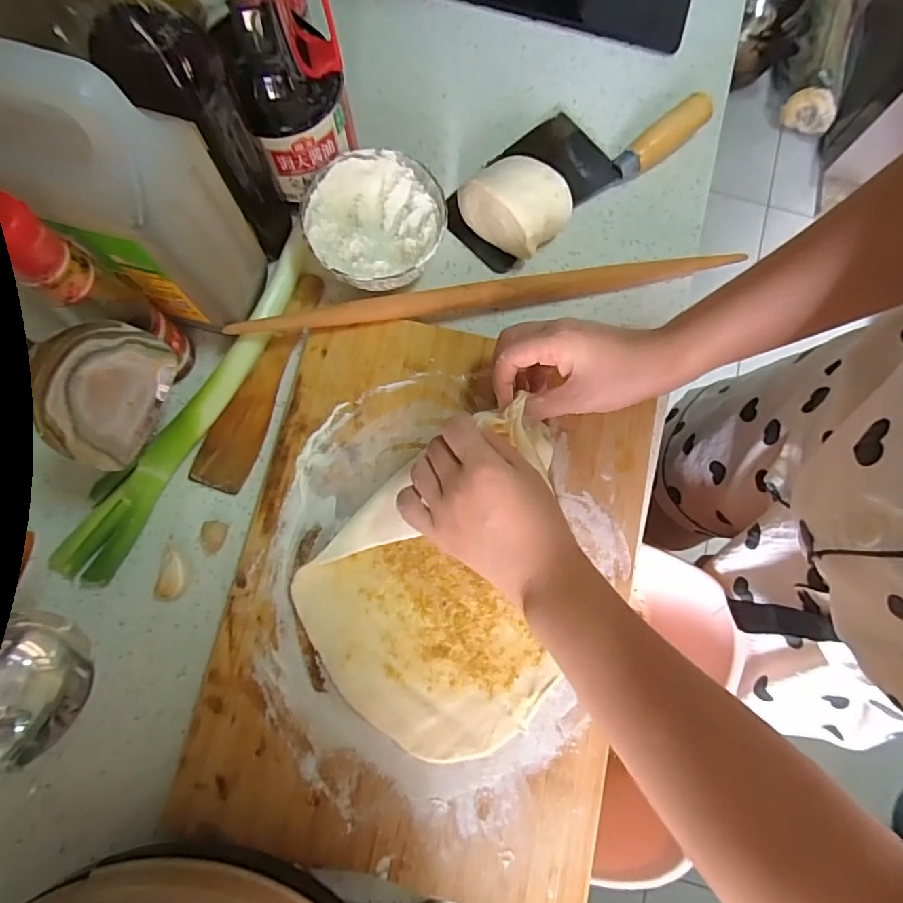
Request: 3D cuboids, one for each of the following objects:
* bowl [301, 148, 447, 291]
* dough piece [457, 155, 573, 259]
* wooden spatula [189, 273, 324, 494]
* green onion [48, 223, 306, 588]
[{"bbox_3d":[-0.063,-0.189,0.450,0.113,0.053,0.117,0,76,-1],"label":"bowl"},{"bbox_3d":[0.056,-0.217,0.457,0.085,0.056,0.064,38,79,8],"label":"dough piece"},{"bbox_3d":[-0.161,-0.063,0.448,0.042,0.009,0.199,21,77,4],"label":"wooden spatula"},{"bbox_3d":[-0.212,-0.042,0.434,0.044,0.026,0.331,29,78,6],"label":"green onion"}]

